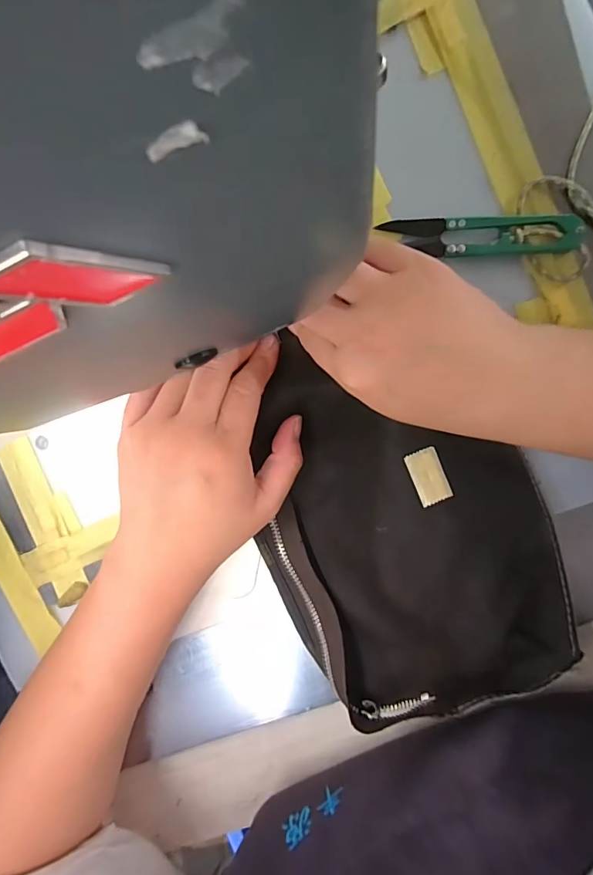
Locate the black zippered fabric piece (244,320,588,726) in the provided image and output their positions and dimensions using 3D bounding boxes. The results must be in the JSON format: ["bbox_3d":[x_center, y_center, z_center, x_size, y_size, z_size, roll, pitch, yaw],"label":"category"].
[{"bbox_3d":[0.057,0.049,0.252,0.154,0.021,0.214,-18,91,8],"label":"black zippered fabric piece"}]

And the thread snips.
[{"bbox_3d":[0.100,-0.111,0.240,0.101,0.012,0.022,3,94,7],"label":"thread snips"}]

